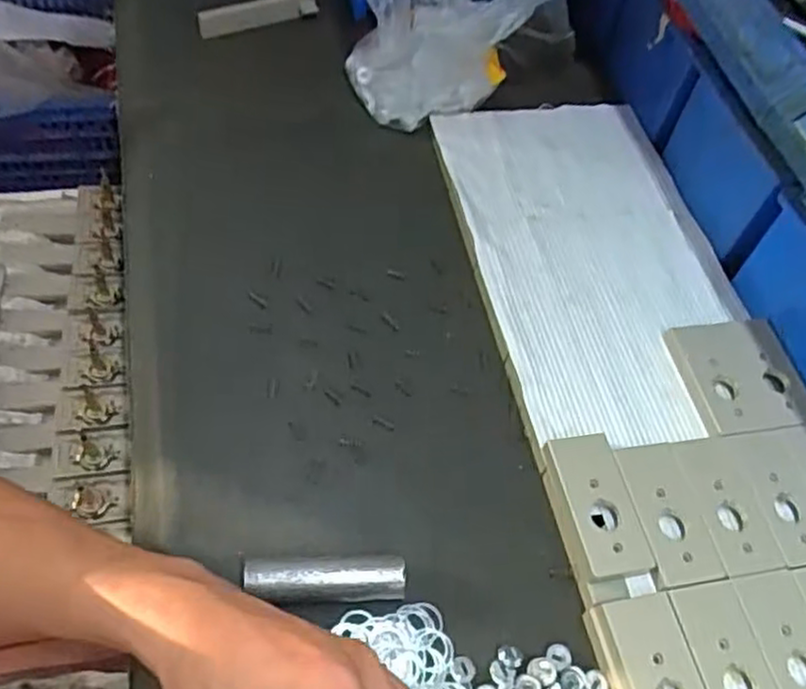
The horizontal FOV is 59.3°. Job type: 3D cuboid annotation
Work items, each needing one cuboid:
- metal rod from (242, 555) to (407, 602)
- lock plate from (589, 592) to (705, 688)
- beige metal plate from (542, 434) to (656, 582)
[{"bbox_3d":[-0.046,0.141,0.420,0.092,0.027,0.023,-1,55,-5],"label":"metal rod"},{"bbox_3d":[0.146,0.191,0.400,0.043,0.014,0.092,-7,56,-10],"label":"lock plate"},{"bbox_3d":[0.124,0.102,0.453,0.041,0.007,0.092,-14,63,-3],"label":"beige metal plate"}]

